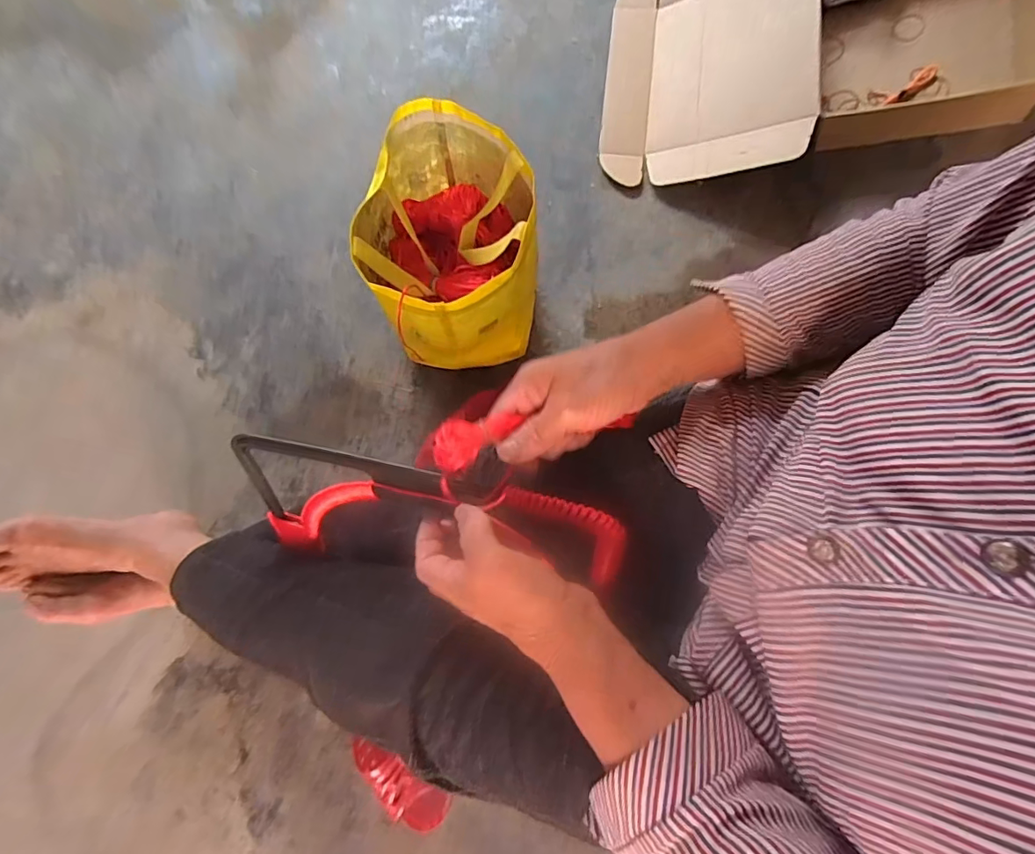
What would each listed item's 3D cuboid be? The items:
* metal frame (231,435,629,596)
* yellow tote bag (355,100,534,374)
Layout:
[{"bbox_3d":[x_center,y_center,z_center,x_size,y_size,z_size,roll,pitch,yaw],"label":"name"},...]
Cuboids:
[{"bbox_3d":[-0.088,0.070,0.417,0.342,0.120,0.080,2,76,20],"label":"metal frame"},{"bbox_3d":[-0.087,-0.235,0.721,0.218,0.250,0.265,-1,77,1],"label":"yellow tote bag"}]

